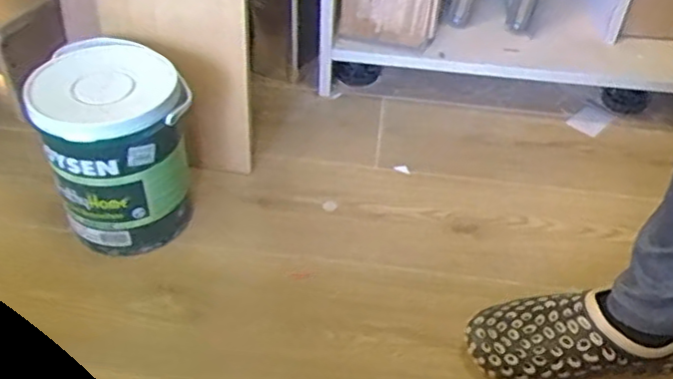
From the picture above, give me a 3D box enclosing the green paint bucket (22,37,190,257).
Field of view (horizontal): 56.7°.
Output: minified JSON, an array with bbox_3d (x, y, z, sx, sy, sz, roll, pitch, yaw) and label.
[{"bbox_3d":[-0.279,-0.056,0.811,0.164,0.219,0.176,2,44,-2],"label":"green paint bucket"}]

